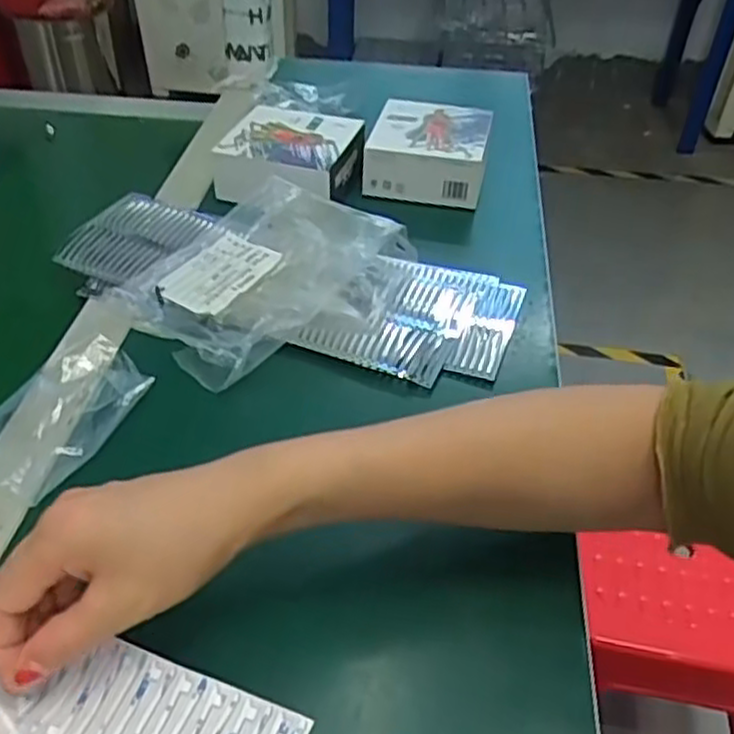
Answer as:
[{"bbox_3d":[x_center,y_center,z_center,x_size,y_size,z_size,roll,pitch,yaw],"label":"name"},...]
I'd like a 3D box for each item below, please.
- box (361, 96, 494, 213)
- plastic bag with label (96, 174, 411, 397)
[{"bbox_3d":[0.057,-0.196,0.674,0.102,0.052,0.098,11,42,9],"label":"box"},{"bbox_3d":[-0.070,-0.063,0.534,0.163,0.034,0.190,20,44,18],"label":"plastic bag with label"}]

